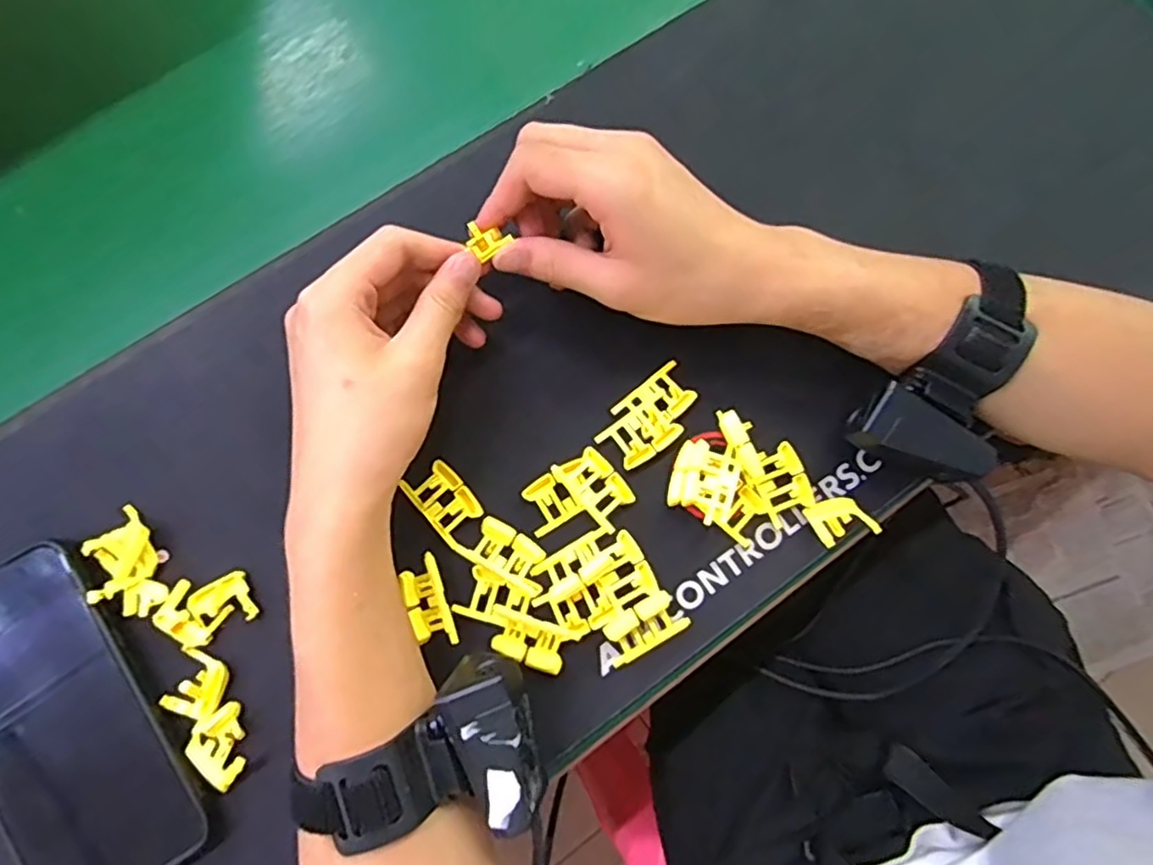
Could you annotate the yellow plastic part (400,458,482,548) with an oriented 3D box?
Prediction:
[{"bbox_3d":[-0.067,0.035,0.339,0.026,0.006,0.040,-39,82,-9],"label":"yellow plastic part"}]

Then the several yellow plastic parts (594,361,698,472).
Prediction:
[{"bbox_3d":[0.039,-0.008,0.350,0.055,0.008,0.034,-38,82,-9],"label":"several yellow plastic parts"}]

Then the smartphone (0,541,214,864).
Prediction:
[{"bbox_3d":[-0.245,0.140,0.310,0.088,0.005,0.162,-29,85,-5],"label":"smartphone"}]

